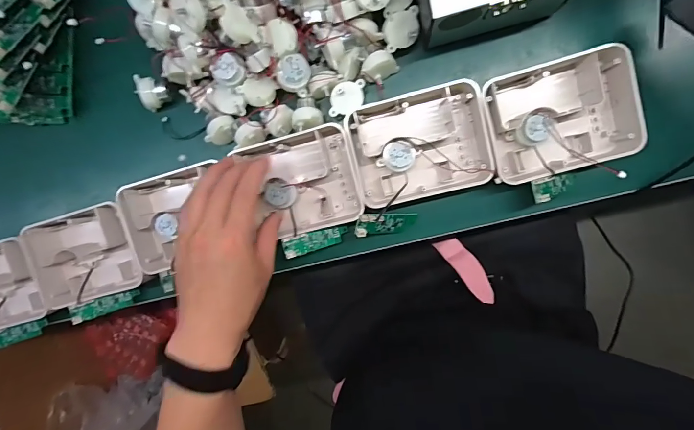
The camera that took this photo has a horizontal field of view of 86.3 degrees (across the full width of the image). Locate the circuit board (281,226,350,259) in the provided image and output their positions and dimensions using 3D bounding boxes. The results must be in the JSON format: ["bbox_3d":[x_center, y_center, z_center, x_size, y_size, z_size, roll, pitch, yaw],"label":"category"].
[{"bbox_3d":[-0.032,0.027,0.392,0.069,0.005,0.021,-15,93,-19],"label":"circuit board"}]

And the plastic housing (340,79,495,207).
[{"bbox_3d":[0.072,-0.068,0.371,0.127,0.043,0.100,-12,93,9],"label":"plastic housing"}]

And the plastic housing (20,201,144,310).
[{"bbox_3d":[-0.294,0.045,0.439,0.130,0.059,0.102,-12,93,9],"label":"plastic housing"}]

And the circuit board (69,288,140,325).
[{"bbox_3d":[-0.282,0.106,0.435,0.069,0.006,0.023,-14,111,-27],"label":"circuit board"}]

